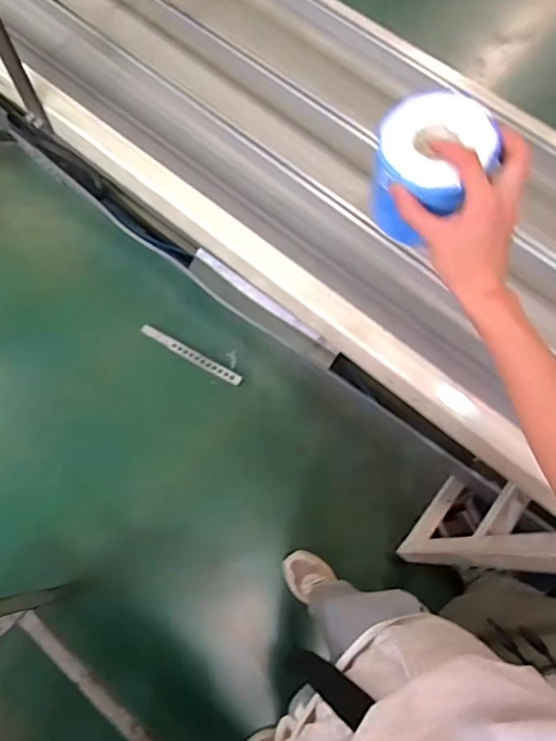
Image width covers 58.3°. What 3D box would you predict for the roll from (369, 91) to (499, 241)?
[{"bbox_3d":[0.143,-0.193,0.497,0.100,0.109,0.097,0,70,-1],"label":"roll"}]

